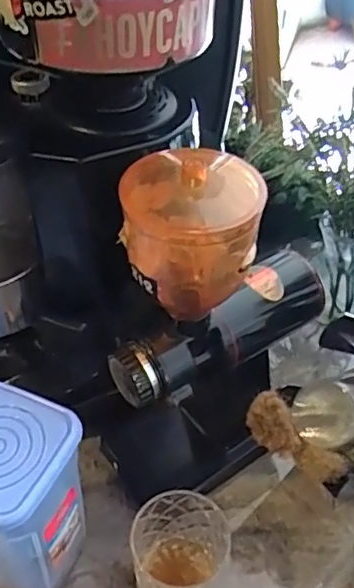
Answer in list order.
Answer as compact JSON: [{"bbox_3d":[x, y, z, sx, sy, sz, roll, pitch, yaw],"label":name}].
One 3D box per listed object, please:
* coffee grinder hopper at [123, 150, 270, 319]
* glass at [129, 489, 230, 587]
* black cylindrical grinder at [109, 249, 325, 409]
[{"bbox_3d":[0.011,-0.045,0.456,0.098,0.123,0.095,2,43,2],"label":"coffee grinder hopper"},{"bbox_3d":[0.006,0.238,0.523,0.089,0.094,0.086,0,43,0],"label":"glass"},{"bbox_3d":[0.046,0.027,0.547,0.227,0.058,0.067,-28,50,-27],"label":"black cylindrical grinder"}]

